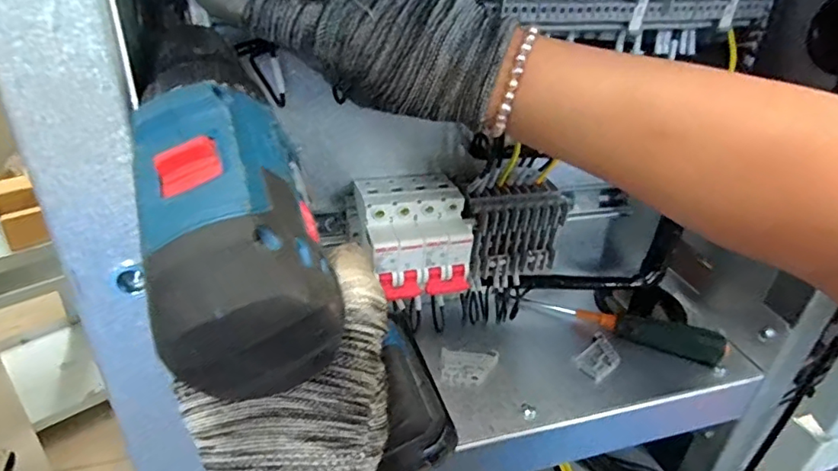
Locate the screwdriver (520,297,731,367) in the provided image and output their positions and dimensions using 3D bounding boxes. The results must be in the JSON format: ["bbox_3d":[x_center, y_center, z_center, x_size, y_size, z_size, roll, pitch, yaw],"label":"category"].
[{"bbox_3d":[0.176,0.075,0.464,0.163,0.022,0.021,18,35,21],"label":"screwdriver"}]

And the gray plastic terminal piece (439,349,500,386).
[{"bbox_3d":[0.040,0.102,0.415,0.045,0.005,0.034,3,32,-1],"label":"gray plastic terminal piece"}]

